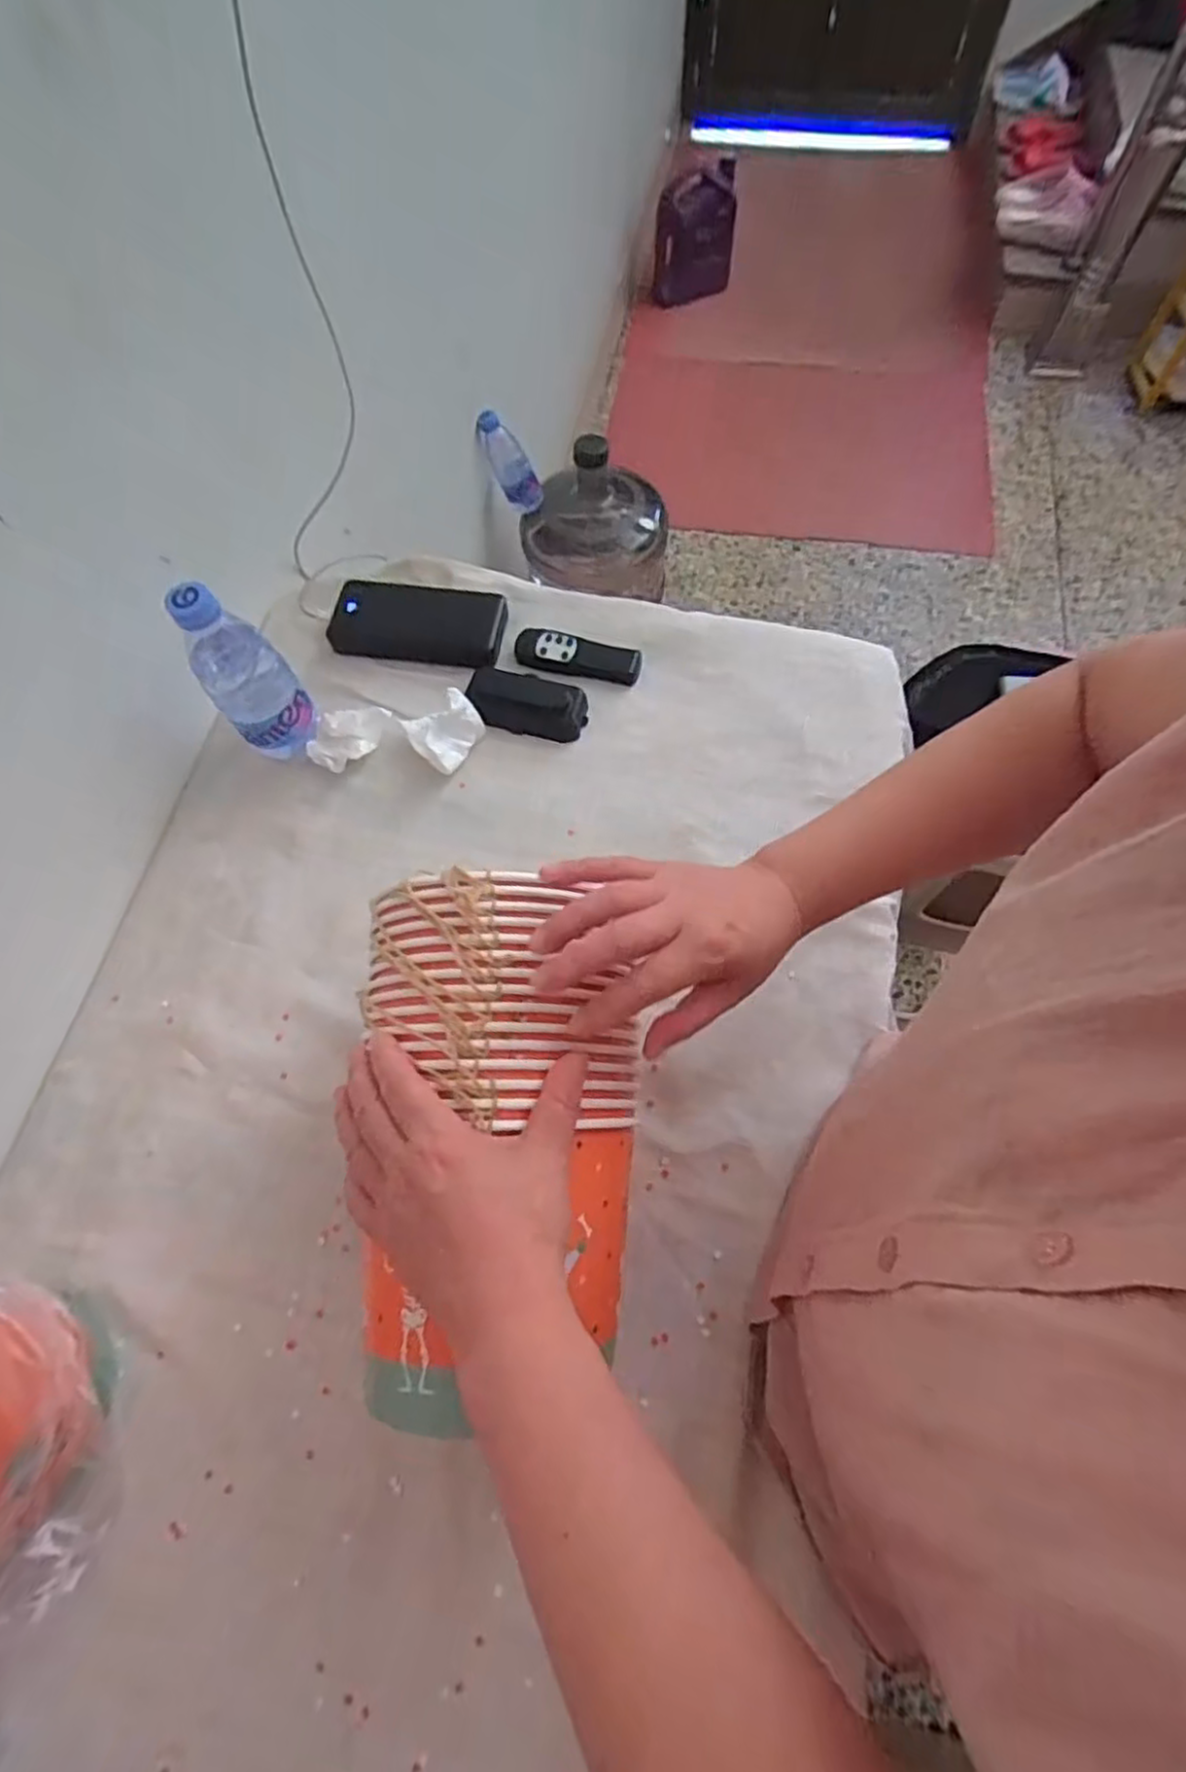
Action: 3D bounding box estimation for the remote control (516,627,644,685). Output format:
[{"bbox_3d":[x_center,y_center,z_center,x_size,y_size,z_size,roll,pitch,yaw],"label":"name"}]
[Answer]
[{"bbox_3d":[-0.015,-0.206,0.650,0.113,0.015,0.040,11,67,8],"label":"remote control"}]

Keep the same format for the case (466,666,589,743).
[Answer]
[{"bbox_3d":[-0.056,-0.159,0.623,0.098,0.027,0.053,10,67,7],"label":"case"}]

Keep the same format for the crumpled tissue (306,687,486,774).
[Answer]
[{"bbox_3d":[-0.167,-0.127,0.608,0.145,0.034,0.063,-1,66,2],"label":"crumpled tissue"}]

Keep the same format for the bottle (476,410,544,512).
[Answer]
[{"bbox_3d":[-0.140,-0.710,1.208,0.059,0.170,0.051,11,64,36],"label":"bottle"}]

